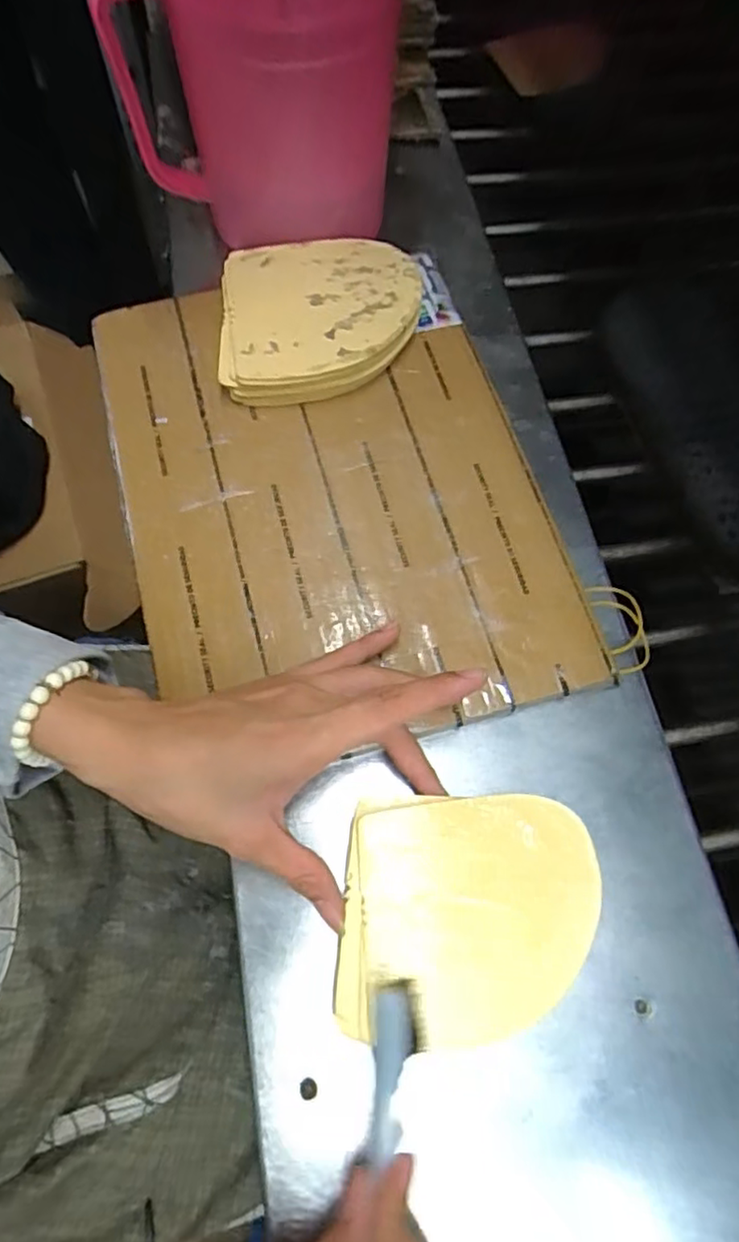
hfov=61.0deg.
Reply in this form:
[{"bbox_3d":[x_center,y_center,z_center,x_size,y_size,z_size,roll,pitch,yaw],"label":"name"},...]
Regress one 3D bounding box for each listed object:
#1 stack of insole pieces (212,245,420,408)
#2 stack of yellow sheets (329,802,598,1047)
[{"bbox_3d":[-0.032,-0.195,0.408,0.125,0.024,0.111,-2,68,-2],"label":"stack of insole pieces"},{"bbox_3d":[0.047,0.135,0.290,0.115,0.005,0.104,6,72,1],"label":"stack of yellow sheets"}]

